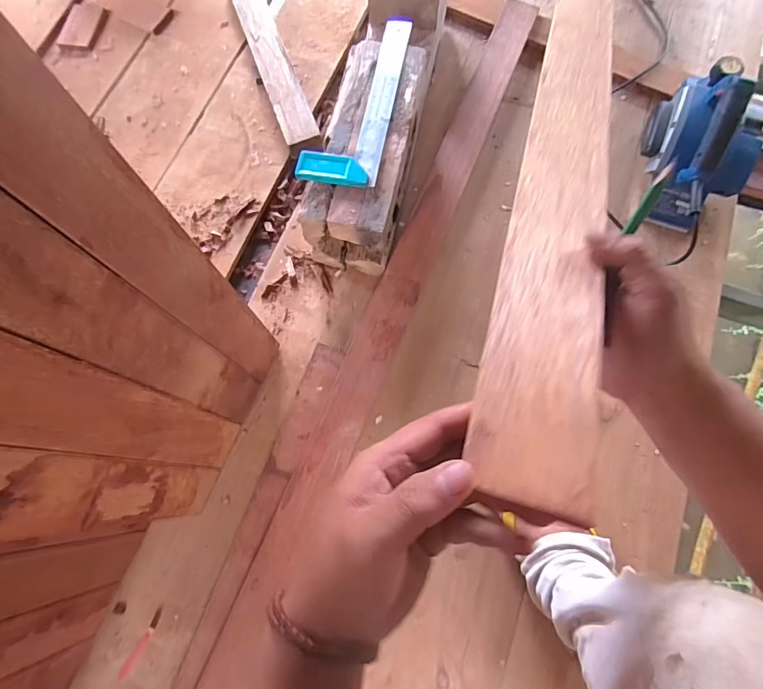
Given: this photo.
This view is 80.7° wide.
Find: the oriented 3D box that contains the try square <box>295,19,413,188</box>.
[{"bbox_3d":[-0.034,-0.362,0.651,0.109,0.015,0.307,11,74,5],"label":"try square"}]

